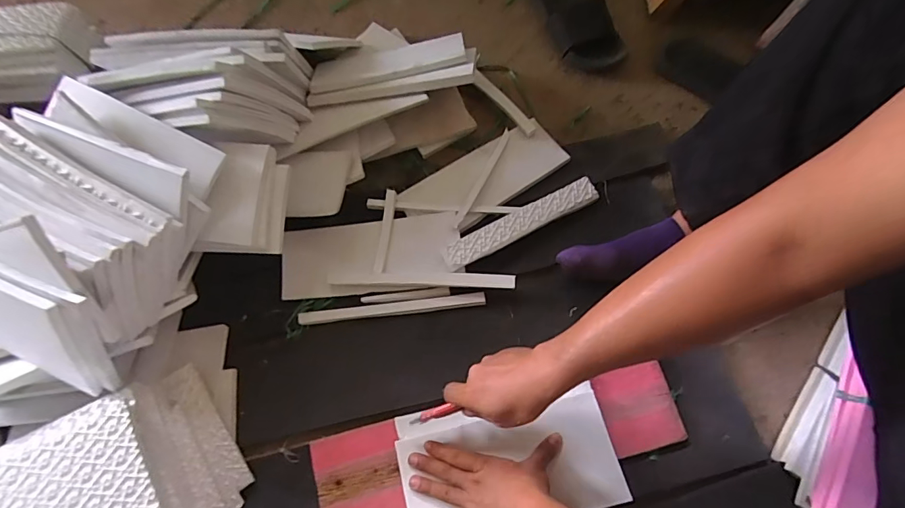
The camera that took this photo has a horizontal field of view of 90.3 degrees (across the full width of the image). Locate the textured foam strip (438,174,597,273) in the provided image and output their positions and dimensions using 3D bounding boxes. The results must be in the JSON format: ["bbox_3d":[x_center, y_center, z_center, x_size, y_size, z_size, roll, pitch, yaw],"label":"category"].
[{"bbox_3d":[0.111,-0.051,0.722,0.271,0.021,0.047,-25,71,-9],"label":"textured foam strip"}]

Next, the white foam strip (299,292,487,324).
[{"bbox_3d":[-0.092,0.080,0.685,0.281,0.012,0.021,-5,69,-2],"label":"white foam strip"}]

